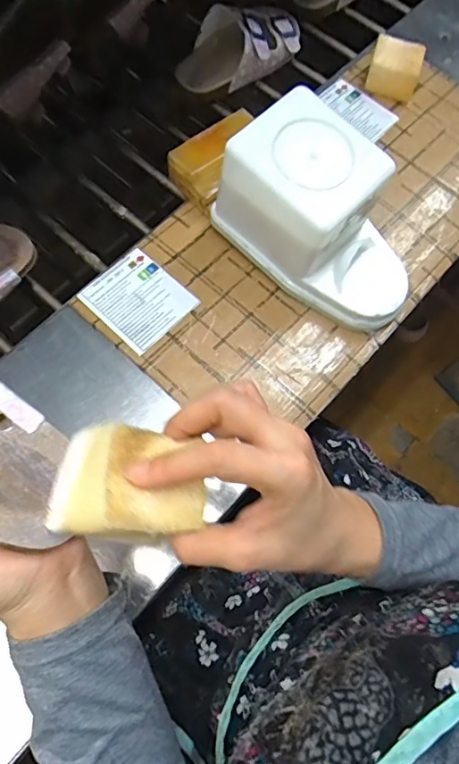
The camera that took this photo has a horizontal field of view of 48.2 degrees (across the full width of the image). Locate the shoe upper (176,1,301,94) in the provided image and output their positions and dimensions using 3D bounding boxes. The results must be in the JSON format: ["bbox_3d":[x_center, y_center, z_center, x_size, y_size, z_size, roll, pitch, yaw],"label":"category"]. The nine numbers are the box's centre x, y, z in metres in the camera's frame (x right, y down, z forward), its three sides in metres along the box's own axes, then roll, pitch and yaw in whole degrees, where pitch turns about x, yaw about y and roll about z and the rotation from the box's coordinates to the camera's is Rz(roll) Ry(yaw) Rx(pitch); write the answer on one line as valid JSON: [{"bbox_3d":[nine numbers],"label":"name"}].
[{"bbox_3d":[0.017,-0.415,0.622,0.175,0.060,0.078,-22,71,-11],"label":"shoe upper"}]

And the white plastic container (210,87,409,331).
[{"bbox_3d":[0.084,-0.137,0.442,0.175,0.123,0.097,40,72,13],"label":"white plastic container"}]

